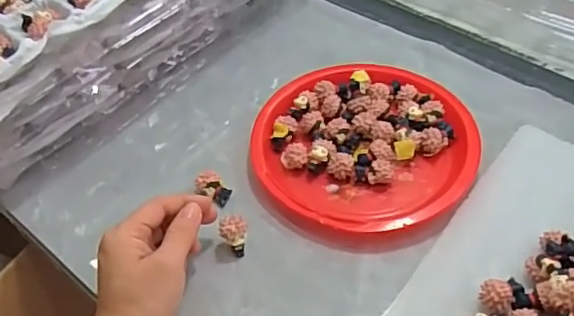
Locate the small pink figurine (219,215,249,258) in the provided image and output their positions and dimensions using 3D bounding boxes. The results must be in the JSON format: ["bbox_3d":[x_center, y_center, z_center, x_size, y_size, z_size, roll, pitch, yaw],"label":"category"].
[{"bbox_3d":[-0.038,0.058,0.436,0.020,0.030,0.016,-8,49,-2],"label":"small pink figurine"}]

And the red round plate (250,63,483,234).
[{"bbox_3d":[0.064,-0.011,0.501,0.178,0.023,0.173,-3,49,2],"label":"red round plate"}]

